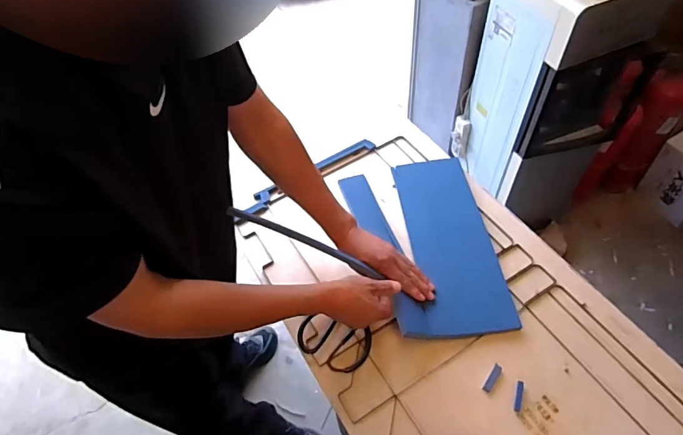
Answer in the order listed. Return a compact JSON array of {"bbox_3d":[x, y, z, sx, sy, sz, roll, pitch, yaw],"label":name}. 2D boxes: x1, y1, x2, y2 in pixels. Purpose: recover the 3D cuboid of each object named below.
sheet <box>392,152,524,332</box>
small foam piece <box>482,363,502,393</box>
[{"bbox_3d":[0.197,0.035,0.821,0.143,0.014,0.372,-7,53,0],"label":"sheet"},{"bbox_3d":[0.230,0.245,0.677,0.013,0.004,0.047,28,60,23],"label":"small foam piece"}]

